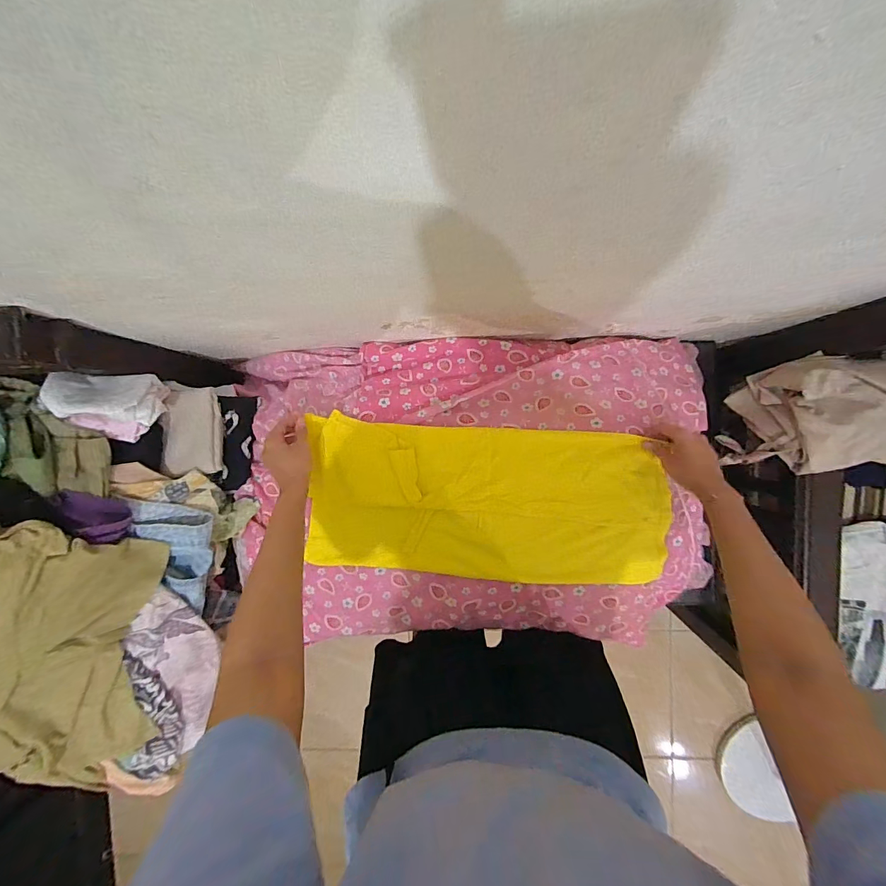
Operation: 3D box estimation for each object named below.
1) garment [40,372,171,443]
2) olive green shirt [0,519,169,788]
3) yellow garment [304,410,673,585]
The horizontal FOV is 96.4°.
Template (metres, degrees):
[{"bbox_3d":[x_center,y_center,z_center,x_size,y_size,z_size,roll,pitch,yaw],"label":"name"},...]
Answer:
[{"bbox_3d":[-0.490,-0.054,0.586,0.125,0.088,0.097,3,93,3],"label":"garment"},{"bbox_3d":[-0.577,0.324,0.557,0.290,0.132,0.451,23,94,2],"label":"olive green shirt"},{"bbox_3d":[0.064,0.090,0.588,0.522,0.032,0.228,4,93,2],"label":"yellow garment"}]

